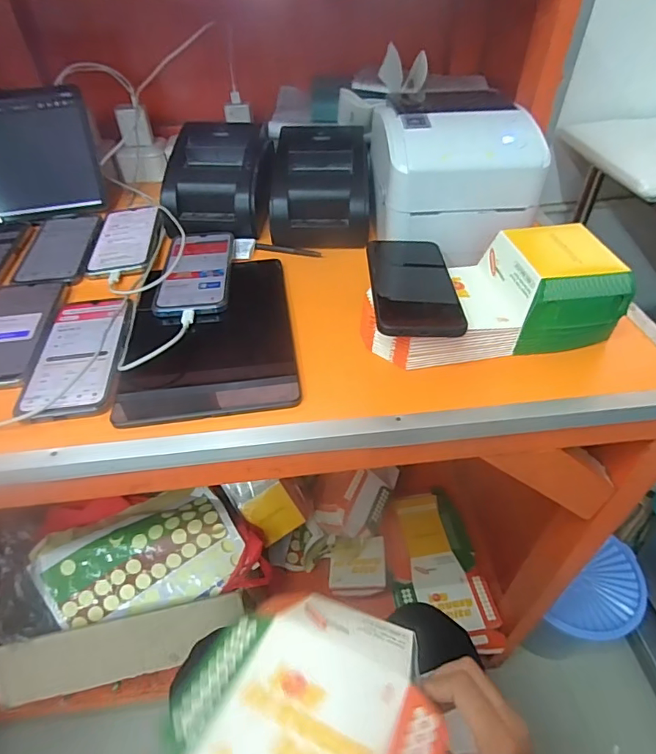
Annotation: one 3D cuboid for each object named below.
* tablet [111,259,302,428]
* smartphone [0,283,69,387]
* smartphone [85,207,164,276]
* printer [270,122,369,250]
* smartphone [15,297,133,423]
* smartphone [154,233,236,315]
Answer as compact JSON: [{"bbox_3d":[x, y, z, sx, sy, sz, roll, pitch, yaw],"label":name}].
[{"bbox_3d":[-0.122,-0.051,0.507,0.164,0.011,0.250,-6,45,-6],"label":"tablet"},{"bbox_3d":[-0.333,-0.052,0.506,0.086,0.006,0.176,-8,45,-8],"label":"smartphone"},{"bbox_3d":[-0.267,-0.190,0.646,0.084,0.014,0.177,-6,45,-6],"label":"smartphone"},{"bbox_3d":[-0.007,-0.257,0.644,0.130,0.098,0.155,3,45,3],"label":"printer"},{"bbox_3d":[-0.245,-0.029,0.478,0.081,0.008,0.175,-6,45,-6],"label":"smartphone"},{"bbox_3d":[-0.155,-0.133,0.573,0.078,0.012,0.180,-3,45,-3],"label":"smartphone"}]

